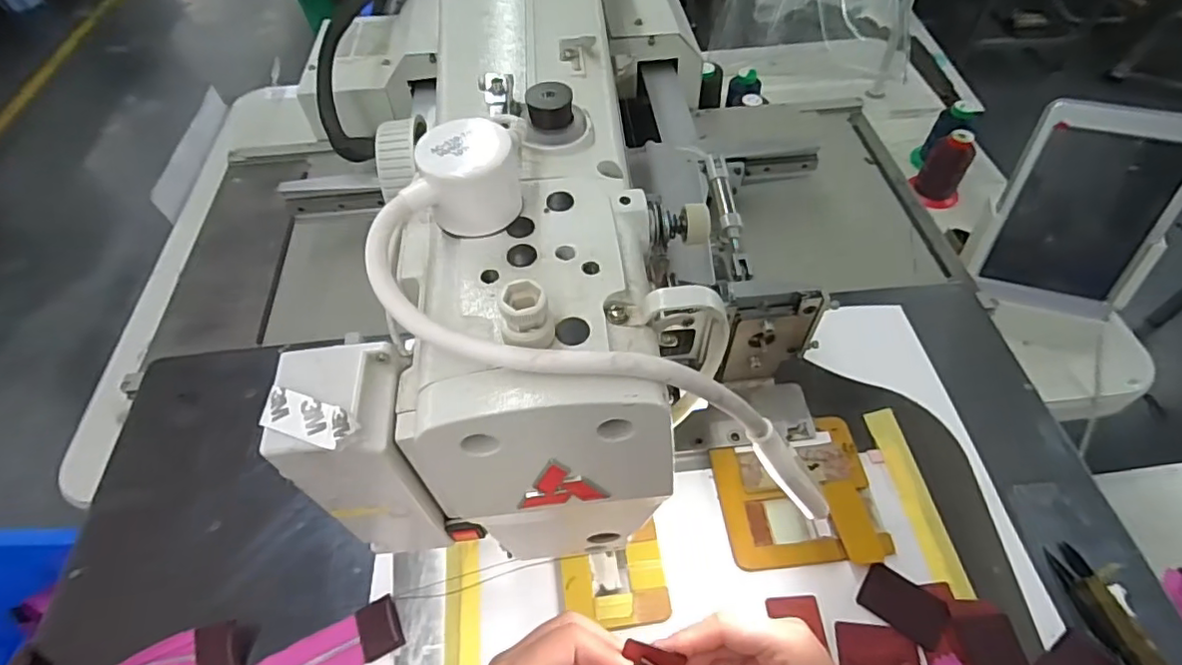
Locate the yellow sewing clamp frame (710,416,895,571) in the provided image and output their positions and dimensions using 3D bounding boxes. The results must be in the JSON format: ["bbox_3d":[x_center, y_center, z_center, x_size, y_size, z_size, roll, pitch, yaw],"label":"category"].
[{"bbox_3d":[0.155,0.120,0.439,0.113,0.012,0.108,-4,53,-1],"label":"yellow sewing clamp frame"}]

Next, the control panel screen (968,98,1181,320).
[{"bbox_3d":[0.501,-0.116,0.592,0.149,0.212,0.028,11,36,10],"label":"control panel screen"}]

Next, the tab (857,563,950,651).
[{"bbox_3d":[0.212,0.183,0.392,0.052,0.004,0.035,31,60,23],"label":"tab"}]

